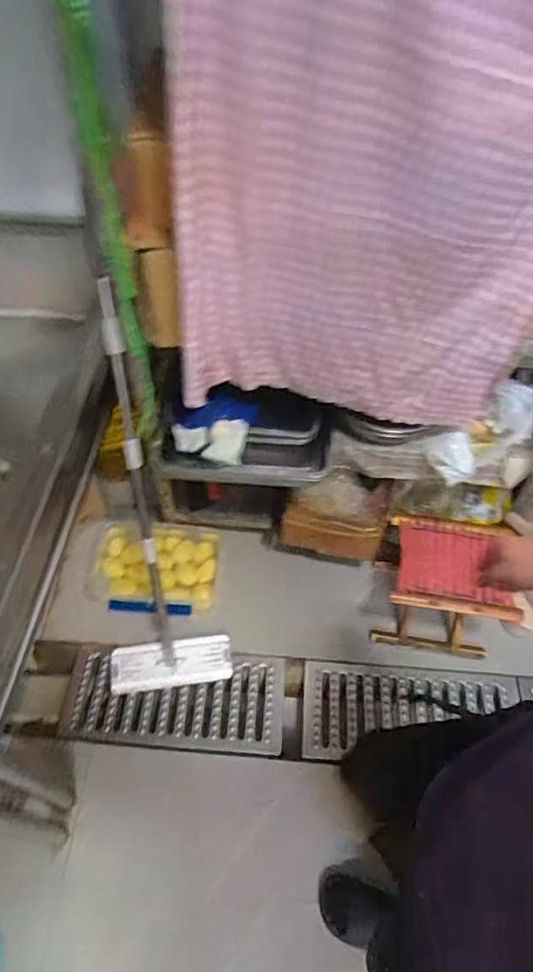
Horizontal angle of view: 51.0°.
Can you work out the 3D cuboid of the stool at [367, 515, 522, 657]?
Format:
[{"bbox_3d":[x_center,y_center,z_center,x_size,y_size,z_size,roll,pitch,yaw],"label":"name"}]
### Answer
[{"bbox_3d":[0.502,0.285,1.580,0.328,0.300,0.291,11,56,7],"label":"stool"}]

